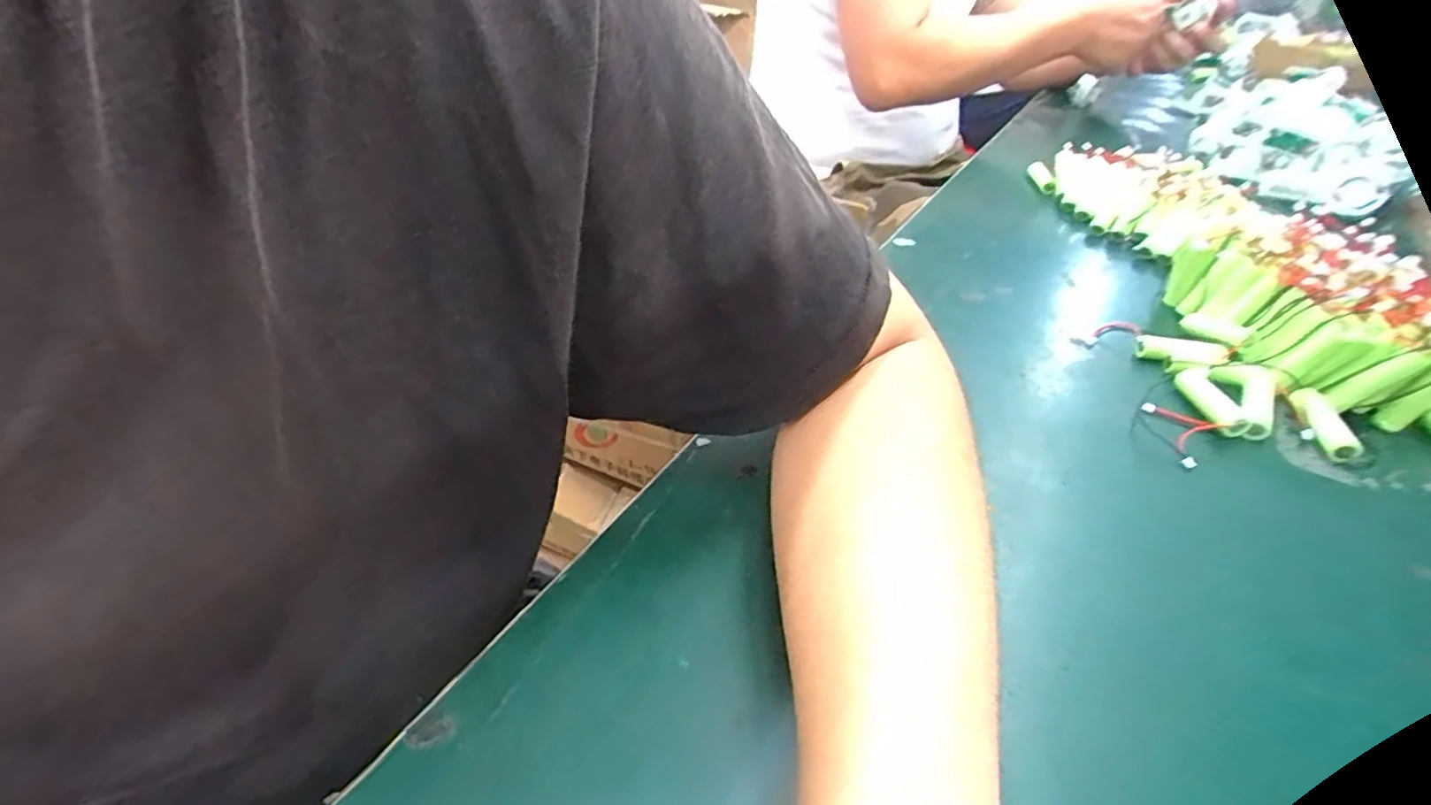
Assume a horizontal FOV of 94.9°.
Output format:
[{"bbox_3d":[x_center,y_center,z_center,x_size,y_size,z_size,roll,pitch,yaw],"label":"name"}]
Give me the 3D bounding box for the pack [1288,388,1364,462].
[{"bbox_3d":[0.346,0.013,0.375,0.016,0.016,0.047,6,40,3],"label":"pack"}]

